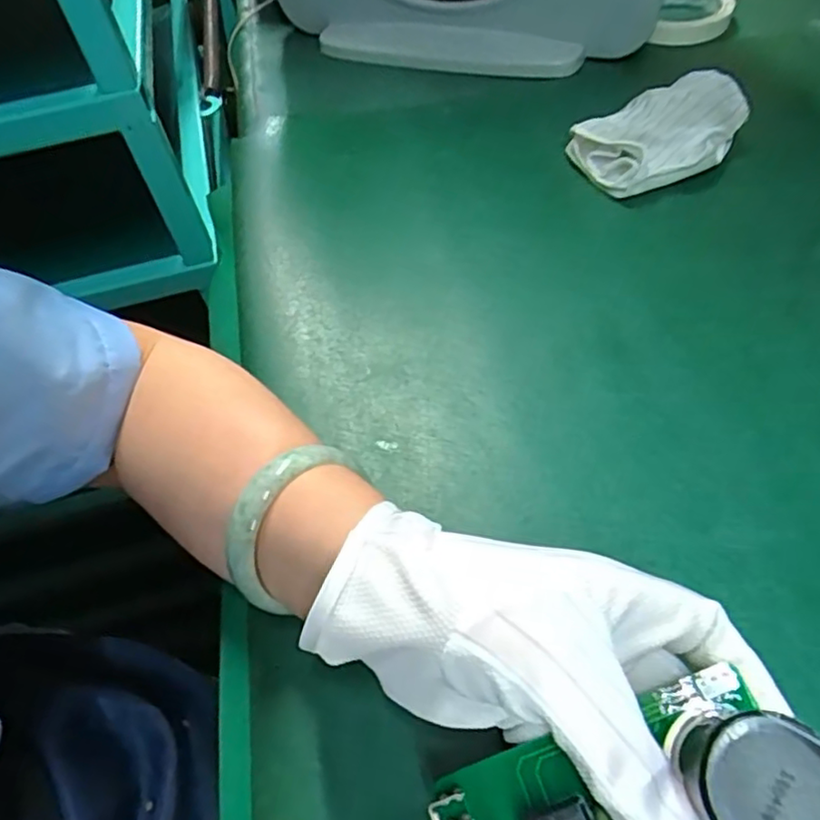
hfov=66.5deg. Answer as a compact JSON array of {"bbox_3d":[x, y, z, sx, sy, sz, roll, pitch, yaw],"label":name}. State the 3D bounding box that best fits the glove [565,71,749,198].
[{"bbox_3d":[0.180,-0.202,0.454,0.122,0.037,0.091,-32,57,-18],"label":"glove"}]

